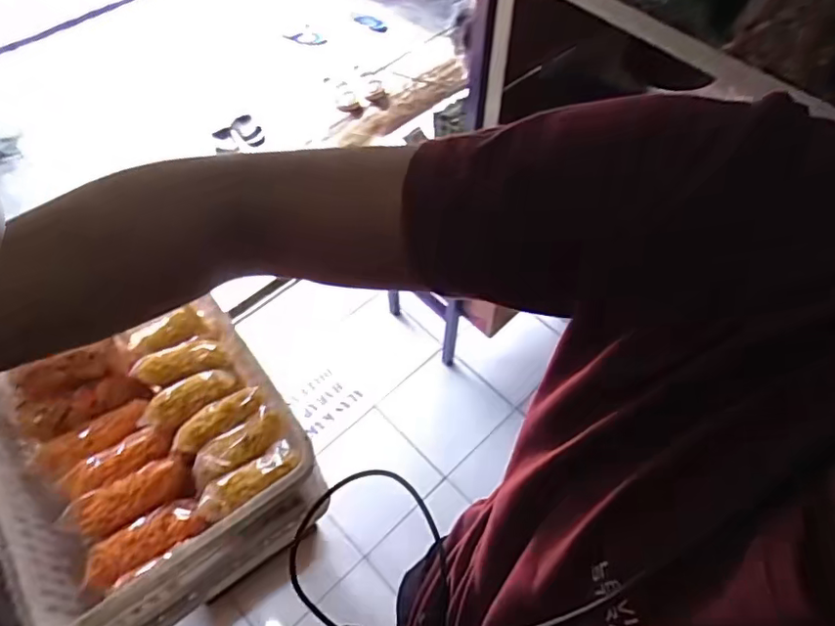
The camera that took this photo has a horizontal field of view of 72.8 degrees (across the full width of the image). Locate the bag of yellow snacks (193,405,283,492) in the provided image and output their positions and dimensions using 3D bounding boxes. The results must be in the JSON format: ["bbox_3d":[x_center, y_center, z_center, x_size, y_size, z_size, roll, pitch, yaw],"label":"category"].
[{"bbox_3d":[-0.278,0.210,0.873,0.149,0.036,0.058,-33,62,-21],"label":"bag of yellow snacks"}]

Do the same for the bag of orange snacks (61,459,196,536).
[{"bbox_3d":[-0.469,0.294,0.918,0.200,0.045,0.080,-24,59,-16],"label":"bag of orange snacks"}]

